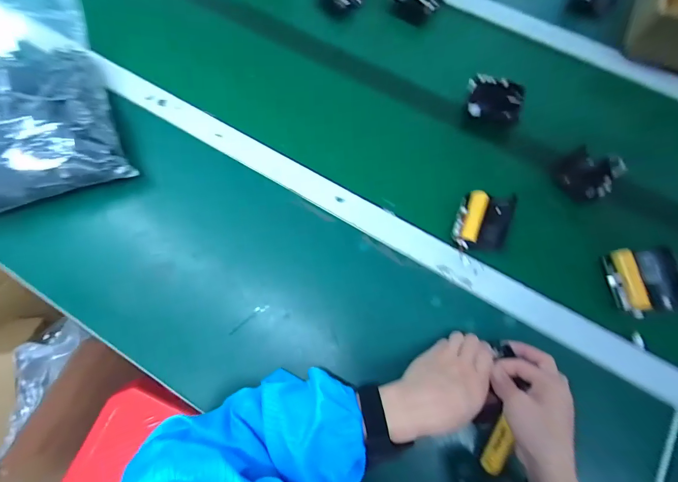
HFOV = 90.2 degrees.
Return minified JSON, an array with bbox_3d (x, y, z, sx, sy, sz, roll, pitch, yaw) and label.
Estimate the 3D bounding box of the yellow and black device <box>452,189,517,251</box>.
[{"bbox_3d":[0.192,-0.028,0.449,0.064,0.035,0.084,23,75,7],"label":"yellow and black device"}]

